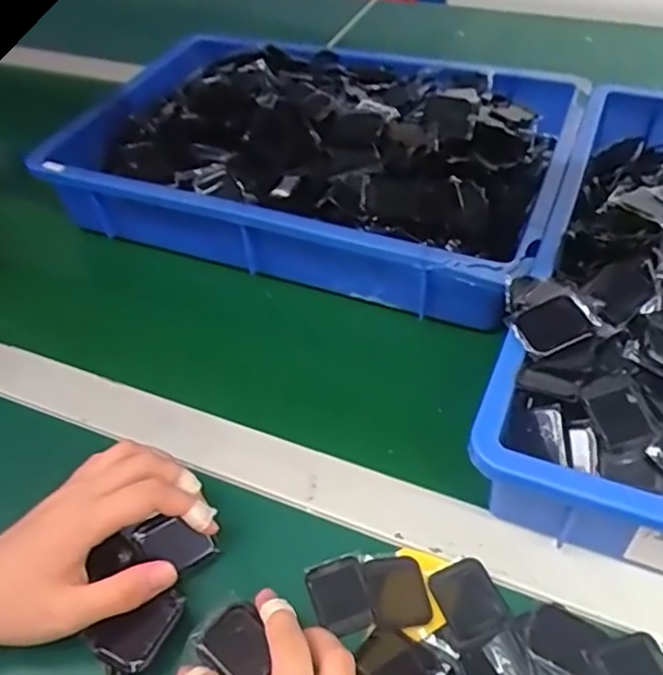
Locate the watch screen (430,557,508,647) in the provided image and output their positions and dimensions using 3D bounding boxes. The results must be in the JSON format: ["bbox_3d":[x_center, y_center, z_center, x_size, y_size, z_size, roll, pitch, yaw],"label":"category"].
[{"bbox_3d":[0.075,0.141,0.359,0.033,0.004,0.041,-20,49,-12],"label":"watch screen"}]

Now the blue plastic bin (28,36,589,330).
[{"bbox_3d":[-0.020,-0.173,0.611,0.448,0.094,0.281,16,51,19],"label":"blue plastic bin"}]

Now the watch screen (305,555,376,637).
[{"bbox_3d":[0.006,0.144,0.366,0.030,0.005,0.041,-19,48,-12],"label":"watch screen"}]

